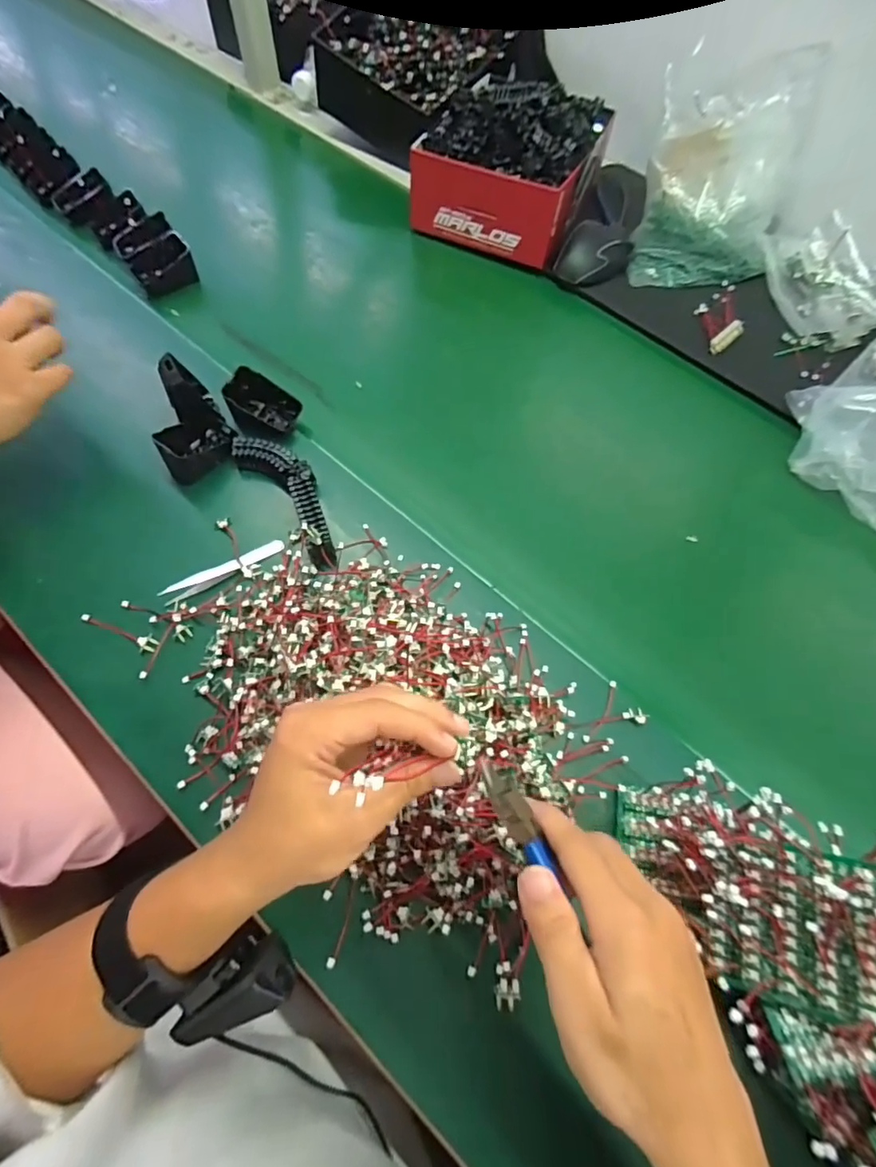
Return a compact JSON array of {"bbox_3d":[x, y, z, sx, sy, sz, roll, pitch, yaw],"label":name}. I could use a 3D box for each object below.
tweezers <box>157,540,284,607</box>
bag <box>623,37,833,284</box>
[{"bbox_3d":[-0.185,-0.012,0.463,0.106,0.007,0.016,-26,68,-15],"label":"tweezers"},{"bbox_3d":[0.351,-0.510,0.667,0.182,0.148,0.256,15,64,4],"label":"bag"}]

